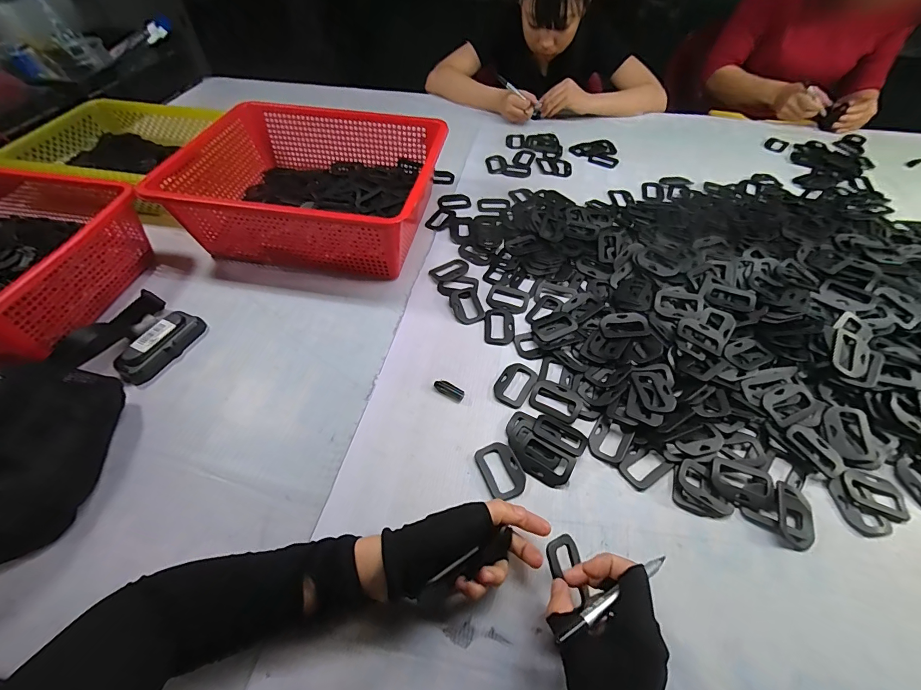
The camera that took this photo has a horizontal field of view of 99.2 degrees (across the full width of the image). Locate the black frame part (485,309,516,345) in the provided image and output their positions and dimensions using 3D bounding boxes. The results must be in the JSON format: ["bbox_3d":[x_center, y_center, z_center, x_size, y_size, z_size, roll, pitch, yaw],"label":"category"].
[{"bbox_3d":[0.056,-0.027,0.549,0.041,0.004,0.061,4,52,2],"label":"black frame part"}]

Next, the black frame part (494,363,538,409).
[{"bbox_3d":[0.069,0.049,0.494,0.042,0.004,0.062,27,56,19],"label":"black frame part"}]

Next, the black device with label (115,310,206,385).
[{"bbox_3d":[-0.384,0.000,0.501,0.041,0.032,0.106,18,54,12],"label":"black device with label"}]

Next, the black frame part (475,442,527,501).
[{"bbox_3d":[0.044,0.135,0.424,0.042,0.004,0.060,-17,55,-14],"label":"black frame part"}]

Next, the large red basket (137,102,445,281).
[{"bbox_3d":[-0.230,-0.264,0.647,0.372,0.128,0.320,8,53,5],"label":"large red basket"}]

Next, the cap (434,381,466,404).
[{"bbox_3d":[-0.013,0.055,0.484,0.038,0.008,0.017,25,56,17],"label":"cap"}]

